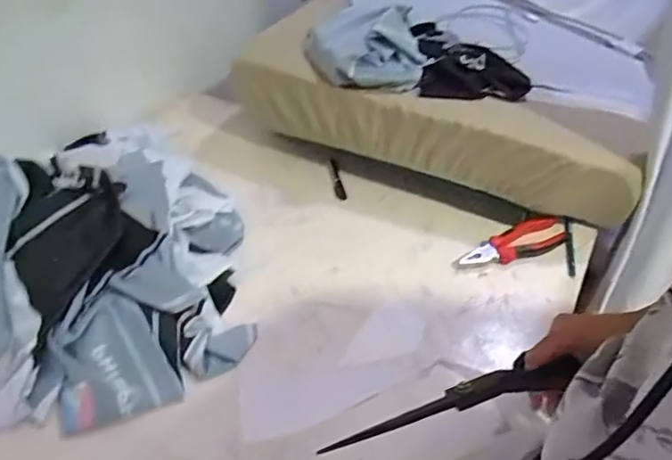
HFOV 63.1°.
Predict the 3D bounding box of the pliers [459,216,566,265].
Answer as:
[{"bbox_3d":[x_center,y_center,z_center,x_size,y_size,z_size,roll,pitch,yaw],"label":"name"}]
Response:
[{"bbox_3d":[0.240,0.016,0.742,0.157,0.018,0.051,-14,44,-11],"label":"pliers"}]

